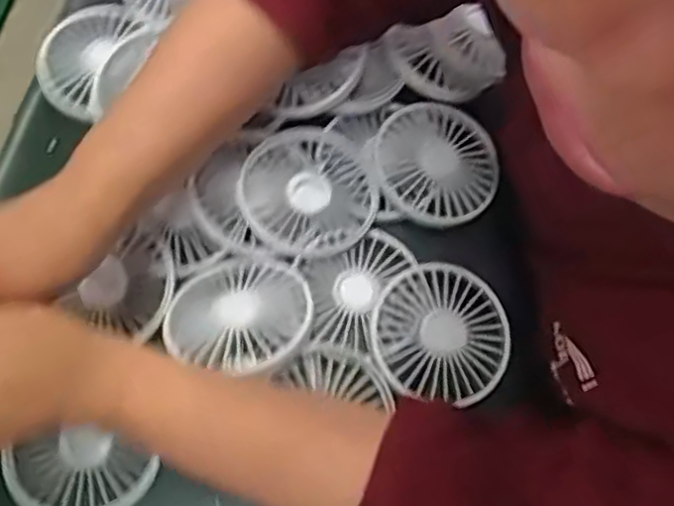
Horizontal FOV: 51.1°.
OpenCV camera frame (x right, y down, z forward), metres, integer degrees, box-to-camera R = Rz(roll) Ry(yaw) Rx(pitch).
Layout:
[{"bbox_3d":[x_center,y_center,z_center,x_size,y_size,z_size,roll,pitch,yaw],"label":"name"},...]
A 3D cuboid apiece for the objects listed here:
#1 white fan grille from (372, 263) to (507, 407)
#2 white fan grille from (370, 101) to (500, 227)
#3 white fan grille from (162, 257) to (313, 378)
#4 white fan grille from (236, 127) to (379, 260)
[{"bbox_3d":[0.063,0.048,0.433,0.084,0.016,0.080,0,68,-1],"label":"white fan grille"},{"bbox_3d":[0.067,-0.062,0.476,0.085,0.022,0.086,0,68,-1],"label":"white fan grille"},{"bbox_3d":[-0.058,0.037,0.415,0.081,0.011,0.079,8,50,15],"label":"white fan grille"},{"bbox_3d":[-0.018,-0.038,0.461,0.086,0.020,0.088,0,68,-1],"label":"white fan grille"}]

